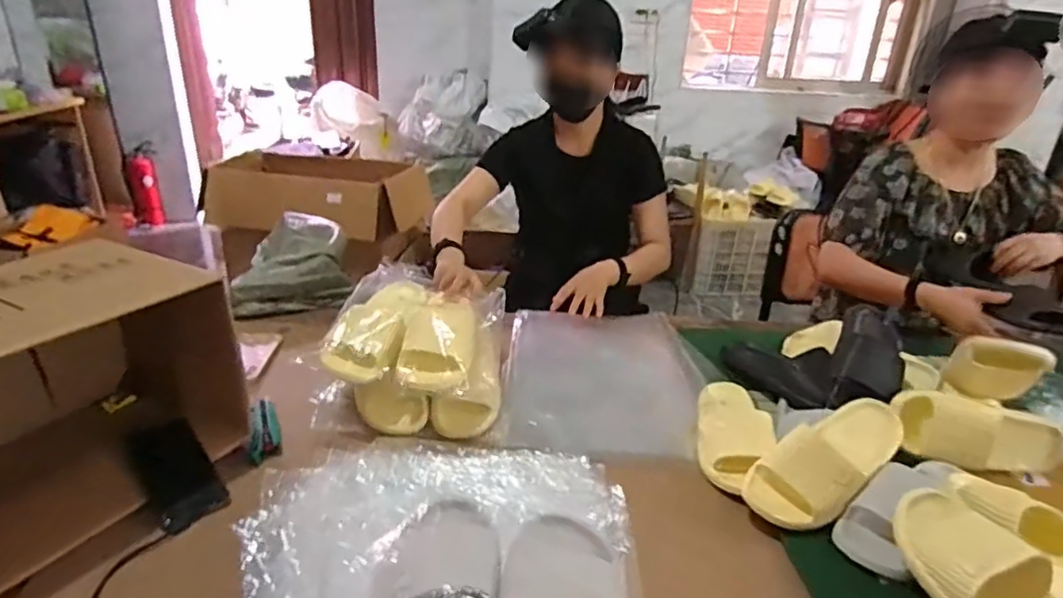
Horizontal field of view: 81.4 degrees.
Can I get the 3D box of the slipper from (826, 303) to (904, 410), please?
[{"bbox_3d":[0.544,0.090,0.993,0.102,0.069,0.270,15,27,24],"label":"slipper"}]

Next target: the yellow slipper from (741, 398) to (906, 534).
[{"bbox_3d":[0.402,0.209,0.826,0.261,0.070,0.103,-28,34,-18],"label":"yellow slipper"}]

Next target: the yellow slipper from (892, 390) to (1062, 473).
[{"bbox_3d":[0.672,0.198,0.918,0.280,0.110,0.083,16,23,-9],"label":"yellow slipper"}]

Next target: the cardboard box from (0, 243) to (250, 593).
[{"bbox_3d":[-0.592,0.116,0.714,0.265,0.255,0.397,17,28,28],"label":"cardboard box"}]

